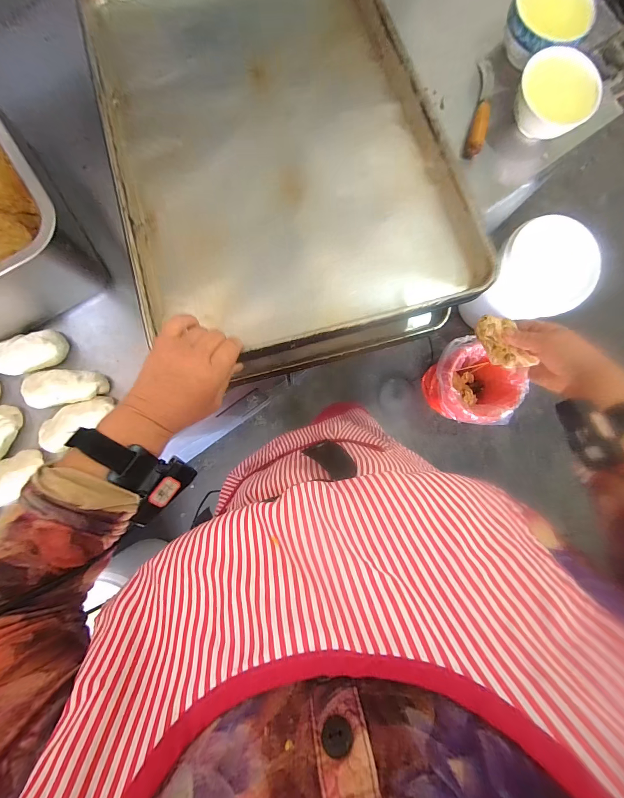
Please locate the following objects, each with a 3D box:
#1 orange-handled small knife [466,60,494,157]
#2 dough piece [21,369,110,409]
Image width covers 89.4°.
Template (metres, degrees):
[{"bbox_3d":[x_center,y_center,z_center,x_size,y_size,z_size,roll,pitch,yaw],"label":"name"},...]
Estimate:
[{"bbox_3d":[0.289,-0.498,0.533,0.024,0.027,0.180,11,86,-2],"label":"orange-handled small knife"},{"bbox_3d":[-0.365,-0.017,0.459,0.110,0.037,0.055,-2,86,-3],"label":"dough piece"}]

